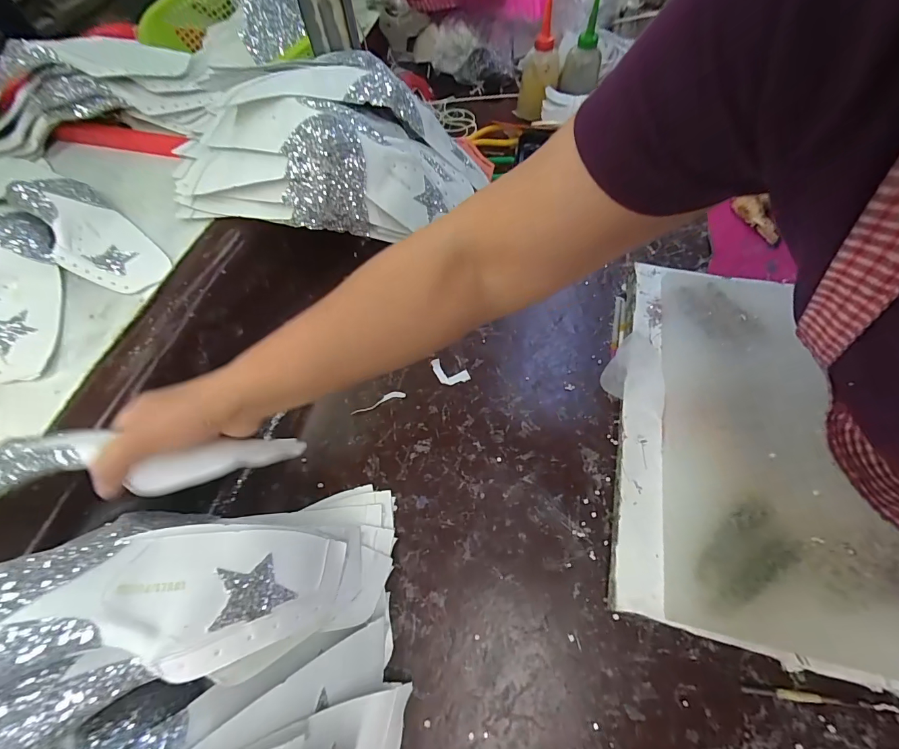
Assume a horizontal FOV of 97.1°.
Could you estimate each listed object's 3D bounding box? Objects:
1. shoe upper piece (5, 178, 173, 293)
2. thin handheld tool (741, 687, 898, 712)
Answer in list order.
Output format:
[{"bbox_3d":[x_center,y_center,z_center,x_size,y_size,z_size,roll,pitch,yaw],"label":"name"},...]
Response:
[{"bbox_3d":[-0.444,-0.179,0.482,0.235,0.045,0.090,37,69,20],"label":"shoe upper piece"},{"bbox_3d":[0.296,0.259,0.317,0.115,0.004,0.008,4,62,4],"label":"thin handheld tool"}]

